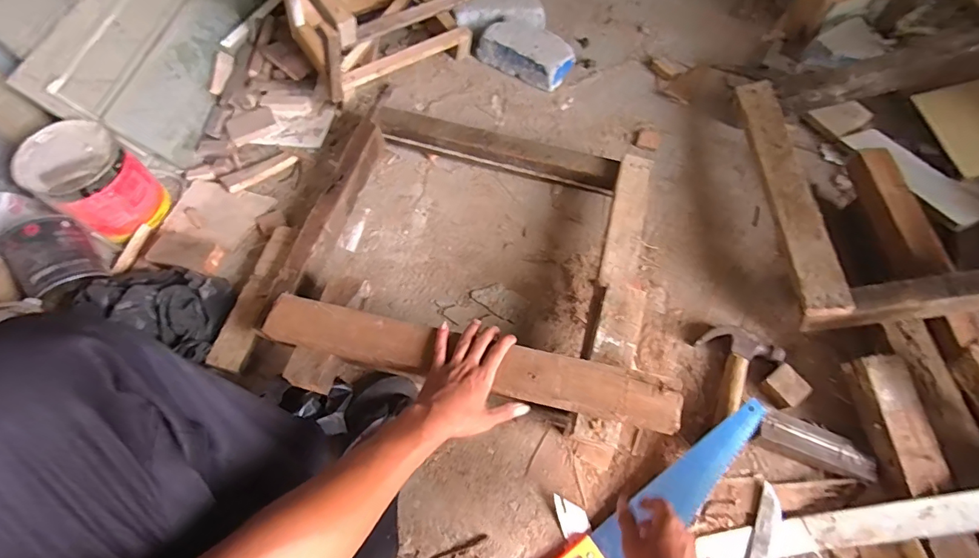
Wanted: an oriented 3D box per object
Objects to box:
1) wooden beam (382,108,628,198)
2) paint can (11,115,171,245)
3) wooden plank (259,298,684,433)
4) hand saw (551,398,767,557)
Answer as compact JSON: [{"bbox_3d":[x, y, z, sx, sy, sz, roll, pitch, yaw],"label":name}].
[{"bbox_3d":[0.009,-0.248,0.900,0.471,0.084,0.044,16,65,8],"label":"wooden beam"},{"bbox_3d":[-0.690,-0.169,0.813,0.136,0.159,0.143,0,63,0],"label":"paint can"},{"bbox_3d":[-0.033,0.107,0.606,0.543,0.031,0.071,13,64,8],"label":"wooden plank"},{"bbox_3d":[0.223,0.327,0.643,0.430,0.037,0.113,-44,71,-11],"label":"hand saw"}]

